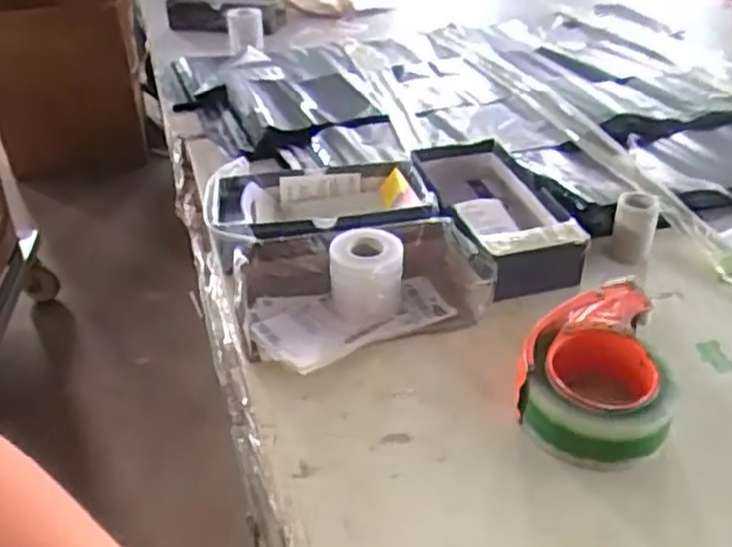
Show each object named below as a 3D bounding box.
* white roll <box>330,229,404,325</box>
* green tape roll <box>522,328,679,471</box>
[{"bbox_3d":[0.000,0.001,0.700,0.064,0.071,0.068,-1,34,0],"label":"white roll"},{"bbox_3d":[0.172,0.094,0.563,0.099,0.059,0.091,-1,34,0],"label":"green tape roll"}]

